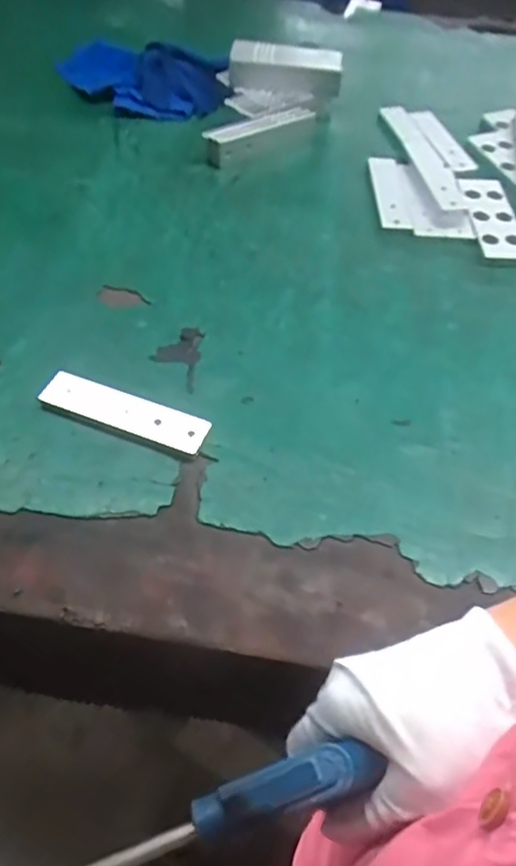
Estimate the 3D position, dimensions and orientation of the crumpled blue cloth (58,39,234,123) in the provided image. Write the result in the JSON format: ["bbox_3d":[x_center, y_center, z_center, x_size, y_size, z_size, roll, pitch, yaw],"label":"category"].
[{"bbox_3d":[-0.172,-0.526,0.945,0.258,0.056,0.135,13,54,6],"label":"crumpled blue cloth"}]

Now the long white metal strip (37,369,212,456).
[{"bbox_3d":[-0.121,-0.019,0.584,0.155,0.014,0.039,19,54,10],"label":"long white metal strip"}]

